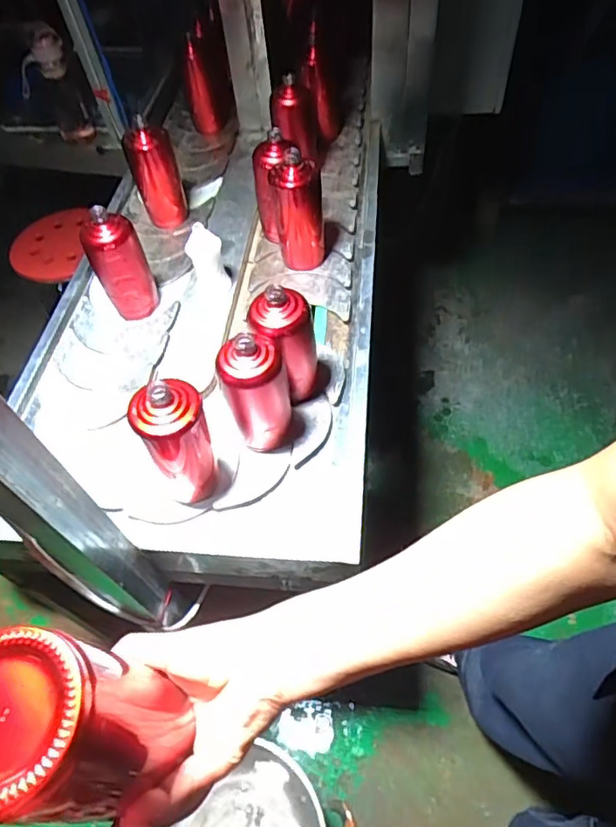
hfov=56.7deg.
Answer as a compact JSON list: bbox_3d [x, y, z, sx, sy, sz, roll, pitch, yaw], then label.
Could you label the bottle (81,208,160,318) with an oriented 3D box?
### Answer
[{"bbox_3d":[-0.303,-0.237,0.932,0.062,0.181,0.079,15,55,17],"label":"bottle"}]

